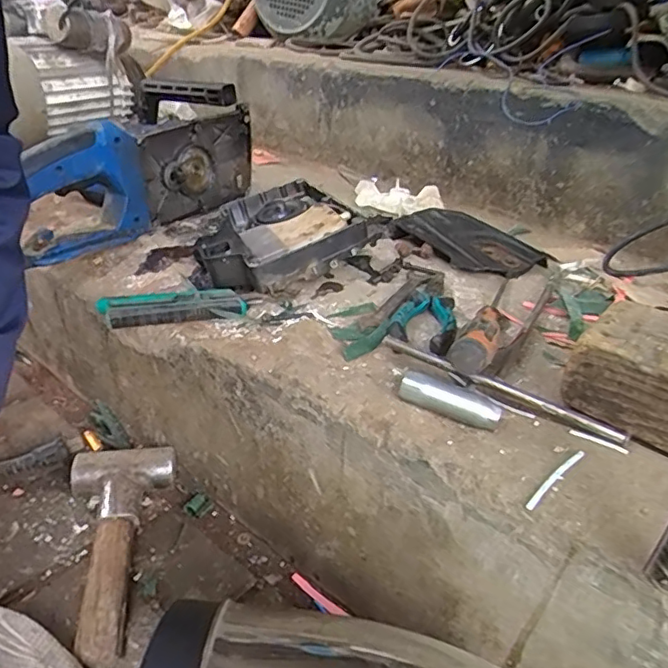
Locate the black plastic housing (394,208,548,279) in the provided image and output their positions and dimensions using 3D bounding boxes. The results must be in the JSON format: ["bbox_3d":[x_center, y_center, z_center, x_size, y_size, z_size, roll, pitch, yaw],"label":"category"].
[{"bbox_3d":[0.155,-0.110,0.663,0.099,0.029,0.153,-18,36,-36],"label":"black plastic housing"}]

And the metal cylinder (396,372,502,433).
[{"bbox_3d":[0.079,0.046,0.393,0.067,0.019,0.015,16,30,19],"label":"metal cylinder"}]

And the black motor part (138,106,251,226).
[{"bbox_3d":[-0.172,-0.211,0.735,0.027,0.119,0.185,18,31,22],"label":"black motor part"}]

